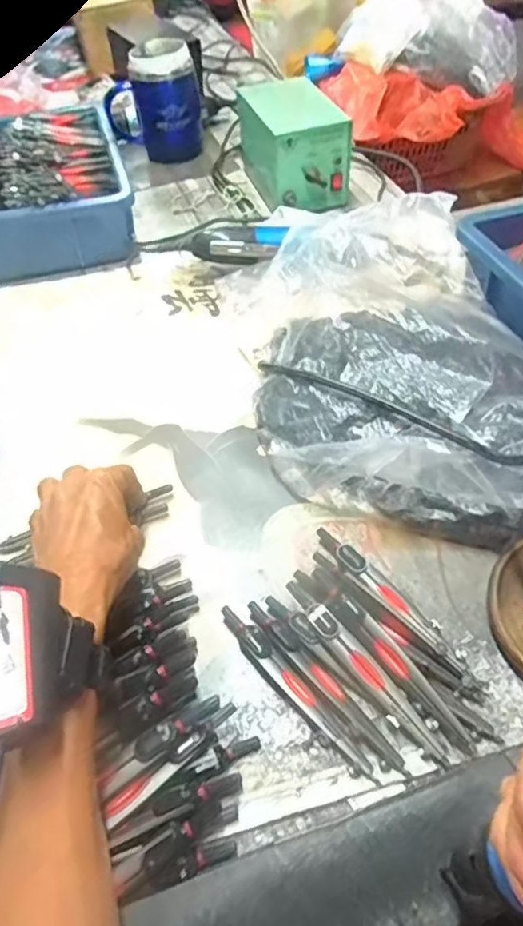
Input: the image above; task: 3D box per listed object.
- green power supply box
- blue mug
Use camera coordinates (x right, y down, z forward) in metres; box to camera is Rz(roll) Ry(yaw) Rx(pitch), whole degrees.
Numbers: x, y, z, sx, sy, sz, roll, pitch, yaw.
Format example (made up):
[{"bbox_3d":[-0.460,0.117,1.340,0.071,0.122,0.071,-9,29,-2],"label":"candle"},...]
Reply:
[{"bbox_3d":[0.036,-0.388,0.742,0.094,0.099,0.163,-15,50,-9],"label":"green power supply box"},{"bbox_3d":[-0.146,-0.490,0.824,0.124,0.129,0.087,-10,49,-4],"label":"blue mug"}]

